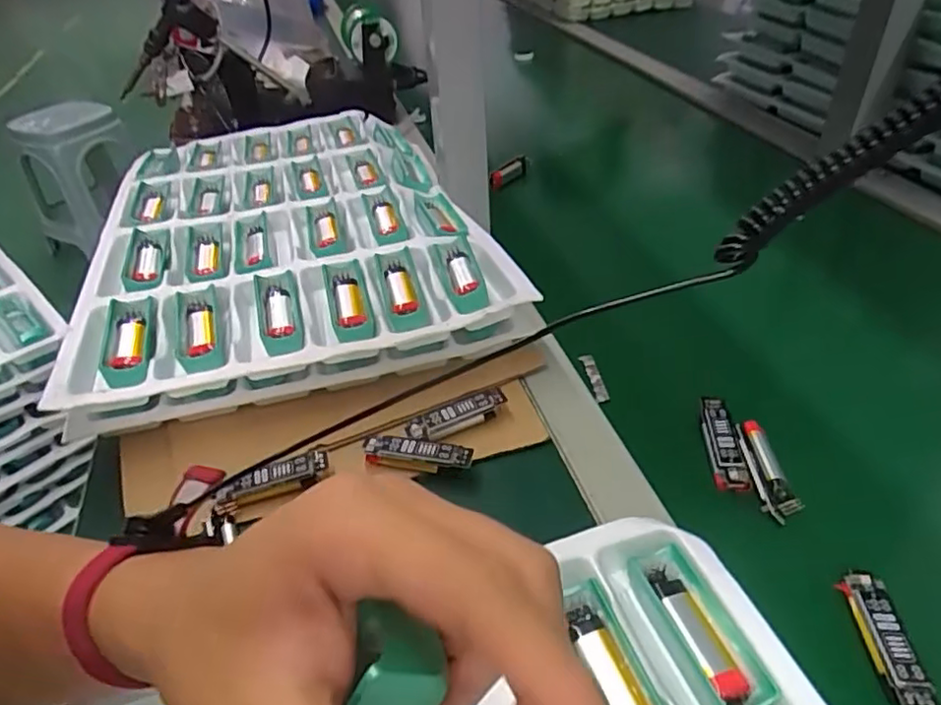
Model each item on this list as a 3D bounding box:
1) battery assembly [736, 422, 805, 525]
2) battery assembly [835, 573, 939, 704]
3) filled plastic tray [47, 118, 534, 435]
[{"bbox_3d":[0.179,0.071,0.378,0.021,0.015,0.064,-3,40,2],"label":"battery assembly"},{"bbox_3d":[0.195,0.135,0.293,0.019,0.010,0.067,2,40,8],"label":"battery assembly"},{"bbox_3d":[-0.159,-0.115,0.572,0.320,0.041,0.449,-12,40,-9],"label":"filled plastic tray"}]

